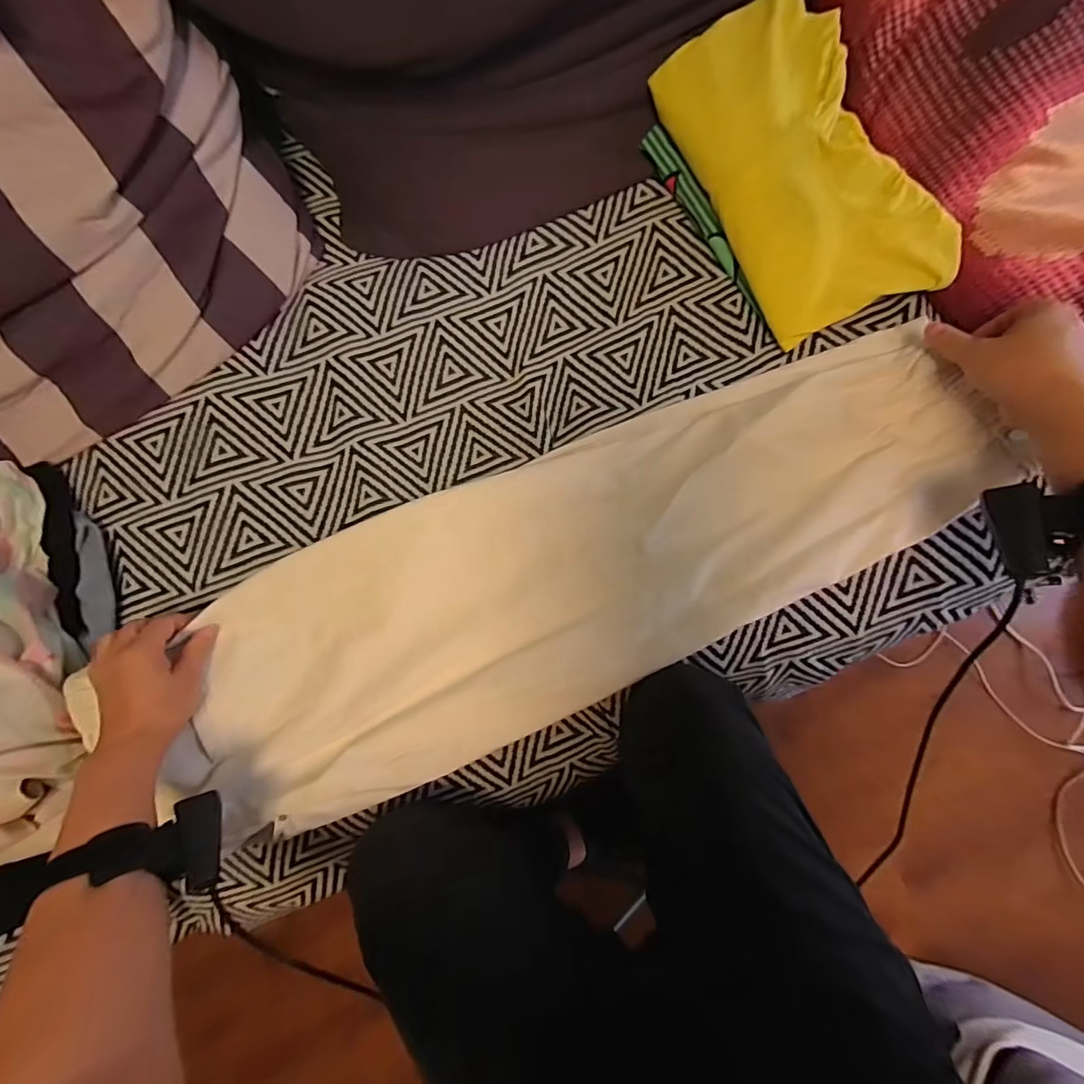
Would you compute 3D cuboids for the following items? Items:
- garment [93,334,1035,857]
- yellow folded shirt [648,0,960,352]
[{"bbox_3d":[0.030,0.030,0.485,0.820,0.076,0.273,-24,81,1],"label":"garment"},{"bbox_3d":[0.271,-0.402,0.496,0.158,0.077,0.348,-25,81,-1],"label":"yellow folded shirt"}]

